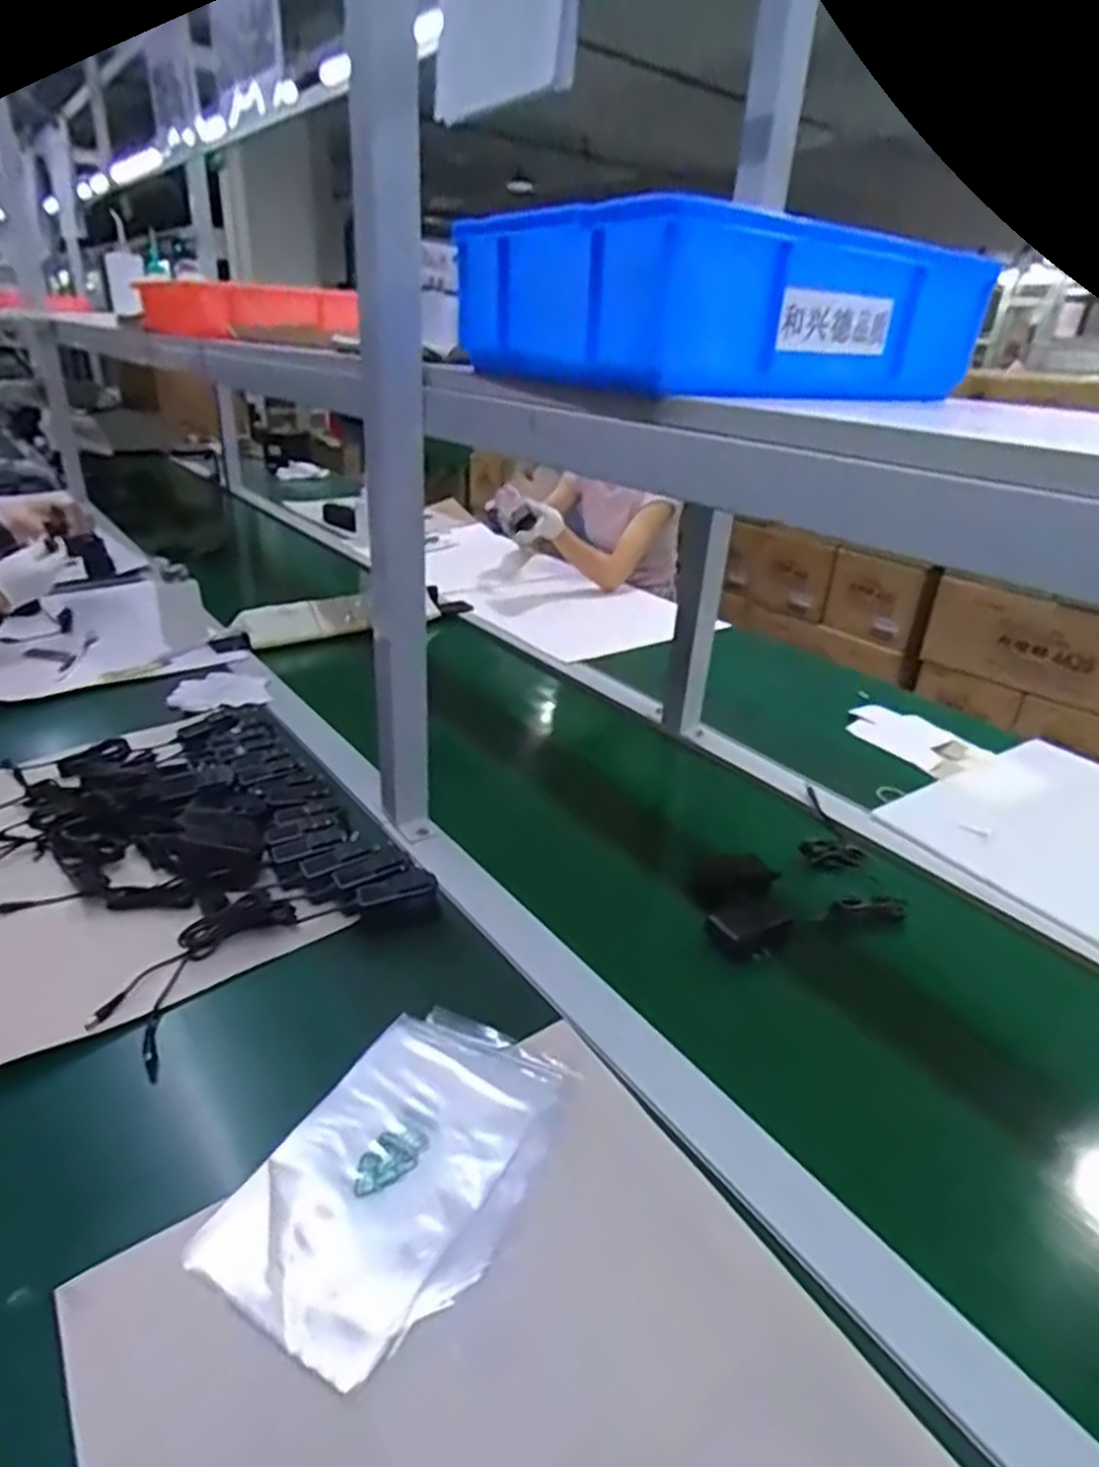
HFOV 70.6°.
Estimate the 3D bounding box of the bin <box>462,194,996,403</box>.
[{"bbox_3d":[0.141,-0.325,0.603,0.357,0.096,0.226,-13,32,-29],"label":"bin"}]

